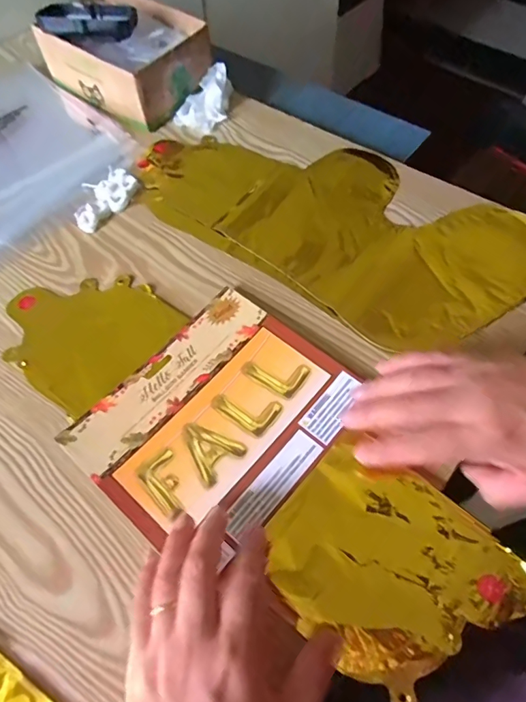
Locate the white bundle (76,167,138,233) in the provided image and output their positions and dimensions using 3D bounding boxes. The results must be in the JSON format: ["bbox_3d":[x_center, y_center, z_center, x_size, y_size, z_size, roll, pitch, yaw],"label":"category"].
[{"bbox_3d":[-0.174,-0.164,0.495,0.057,0.011,0.079,37,67,22],"label":"white bundle"}]

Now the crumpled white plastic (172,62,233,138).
[{"bbox_3d":[-0.064,-0.304,0.561,0.053,0.029,0.091,31,65,19],"label":"crumpled white plastic"}]

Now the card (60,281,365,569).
[{"bbox_3d":[-0.034,0.048,0.363,0.159,0.008,0.196,38,68,22],"label":"card"}]

